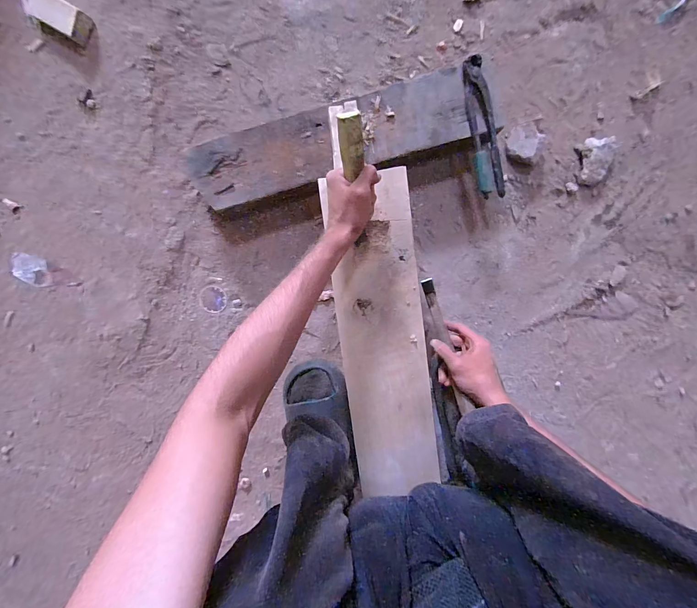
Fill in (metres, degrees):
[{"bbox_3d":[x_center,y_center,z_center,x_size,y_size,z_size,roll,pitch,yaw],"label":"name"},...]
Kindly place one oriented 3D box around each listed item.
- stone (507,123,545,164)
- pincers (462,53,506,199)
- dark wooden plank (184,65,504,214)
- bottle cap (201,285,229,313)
[{"bbox_3d":[0.309,-0.284,0.566,0.052,0.024,0.062,25,96,-2],"label":"stone"},{"bbox_3d":[0.216,-0.280,0.516,0.040,0.032,0.209,-16,96,2],"label":"pincers"},{"bbox_3d":[-0.007,-0.271,0.523,0.498,0.028,0.114,-16,96,3],"label":"dark wooden plank"},{"bbox_3d":[-0.268,-0.009,0.640,0.049,0.007,0.052,0,97,0],"label":"bottle cap"}]

